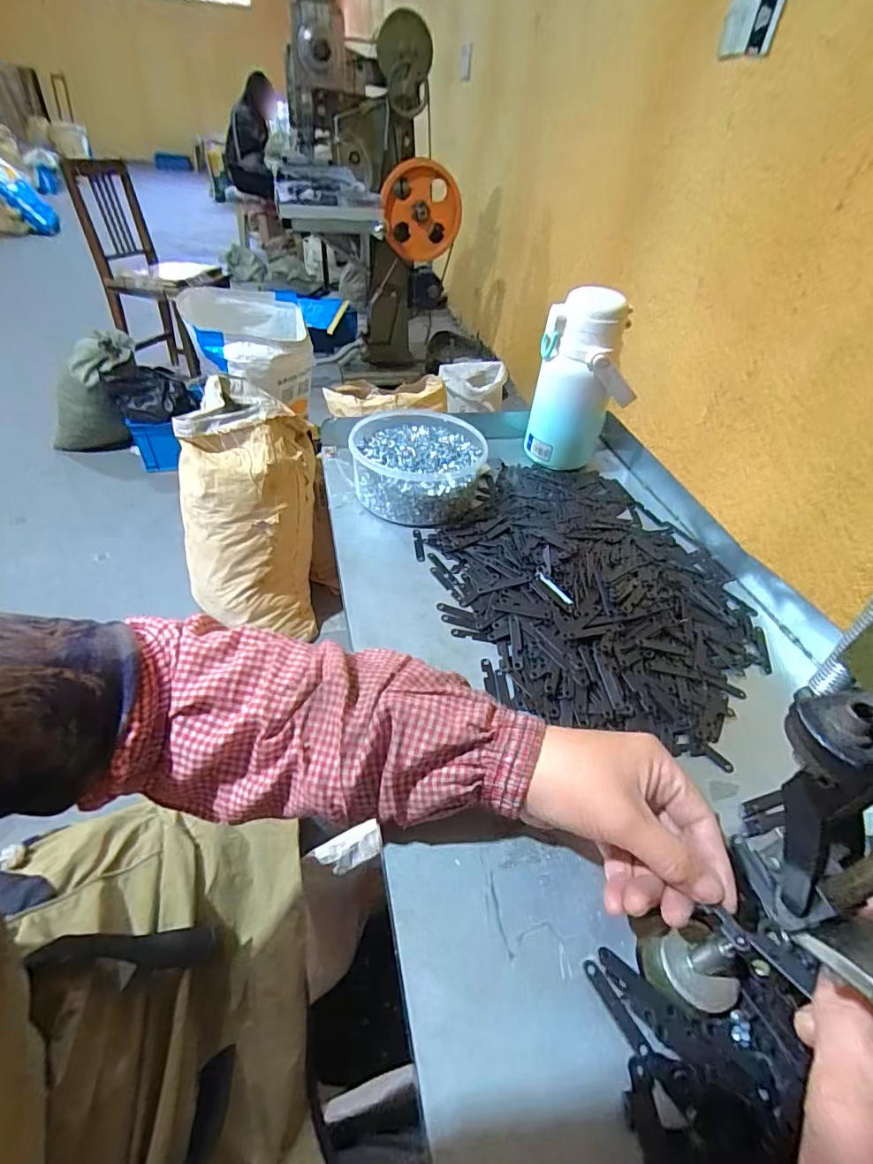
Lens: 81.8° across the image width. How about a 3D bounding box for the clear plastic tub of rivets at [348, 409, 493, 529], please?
[{"bbox_3d":[-0.016,-0.134,0.583,0.150,0.066,0.153,3,42,-3],"label":"clear plastic tub of rivets"}]

